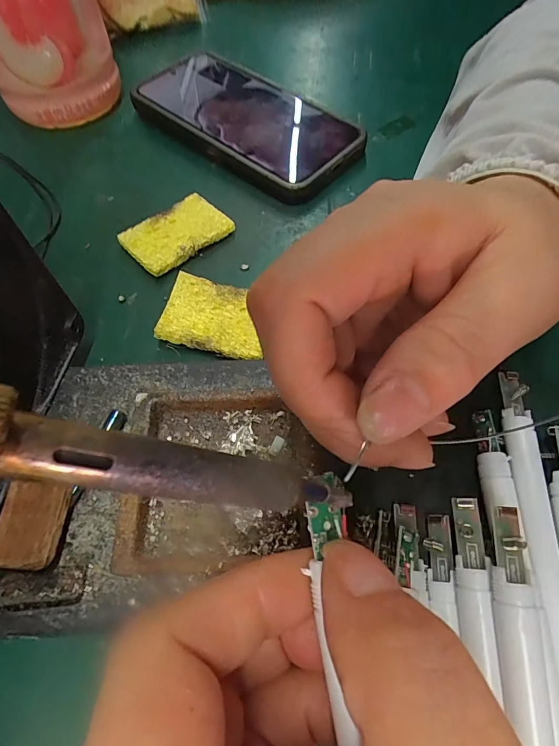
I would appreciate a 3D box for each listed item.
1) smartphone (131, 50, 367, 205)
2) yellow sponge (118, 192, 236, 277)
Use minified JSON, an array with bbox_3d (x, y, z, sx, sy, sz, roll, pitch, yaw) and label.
[{"bbox_3d":[-0.026,-0.170,0.270,0.161,0.011,0.074,37,72,18],"label":"smartphone"},{"bbox_3d":[-0.058,-0.078,0.229,0.055,0.007,0.037,-37,66,-18],"label":"yellow sponge"}]

